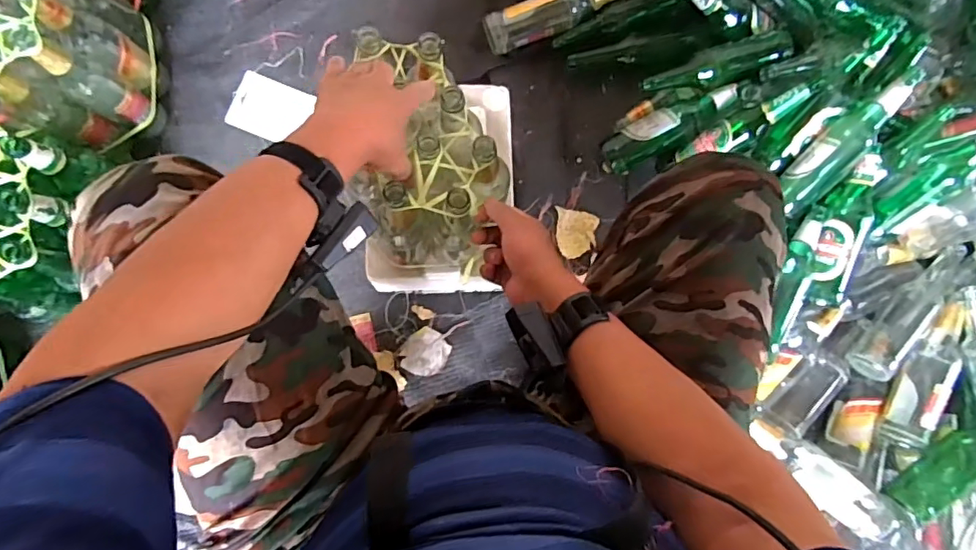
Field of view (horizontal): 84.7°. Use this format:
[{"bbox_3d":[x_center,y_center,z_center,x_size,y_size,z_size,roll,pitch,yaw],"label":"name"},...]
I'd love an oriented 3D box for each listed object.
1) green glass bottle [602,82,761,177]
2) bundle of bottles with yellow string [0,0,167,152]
[{"bbox_3d":[0.321,-0.258,0.921,0.257,0.070,0.069,-25,84,17],"label":"green glass bottle"},{"bbox_3d":[-0.645,-0.346,0.805,0.178,0.236,0.259,-1,82,-4],"label":"bundle of bottles with yellow string"}]

